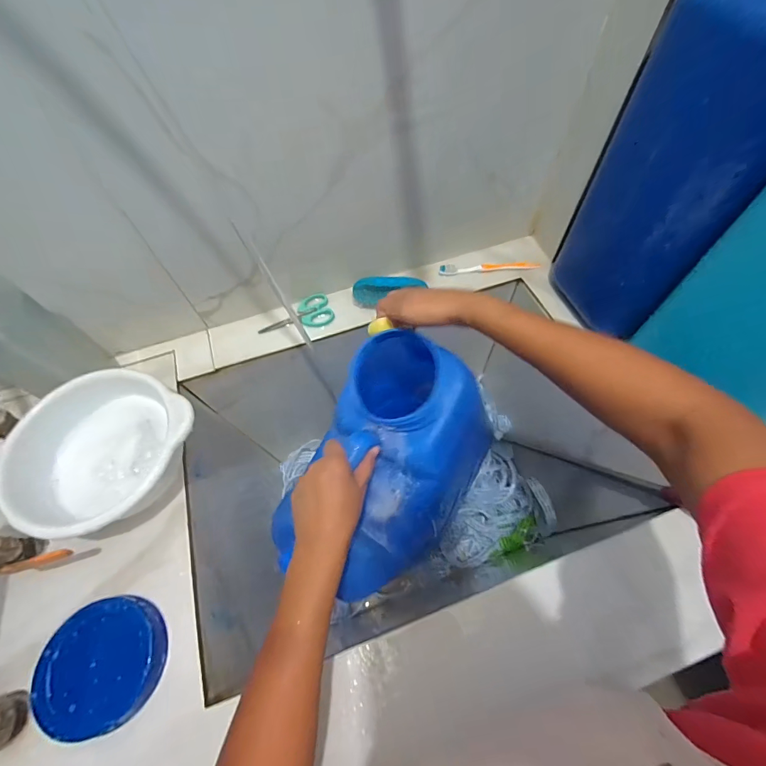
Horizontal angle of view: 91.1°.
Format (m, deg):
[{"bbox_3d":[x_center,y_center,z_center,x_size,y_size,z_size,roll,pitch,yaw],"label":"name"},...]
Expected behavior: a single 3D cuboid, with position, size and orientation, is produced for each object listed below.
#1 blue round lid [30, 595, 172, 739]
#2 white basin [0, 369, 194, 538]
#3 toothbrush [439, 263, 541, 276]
[{"bbox_3d":[-0.291,0.293,0.394,0.116,0.034,0.113,-1,61,3],"label":"blue round lid"},{"bbox_3d":[-0.342,0.090,0.468,0.188,0.071,0.192,-1,61,3],"label":"white basin"},{"bbox_3d":[0.181,-0.199,0.643,0.168,0.016,0.015,-5,61,1],"label":"toothbrush"}]

